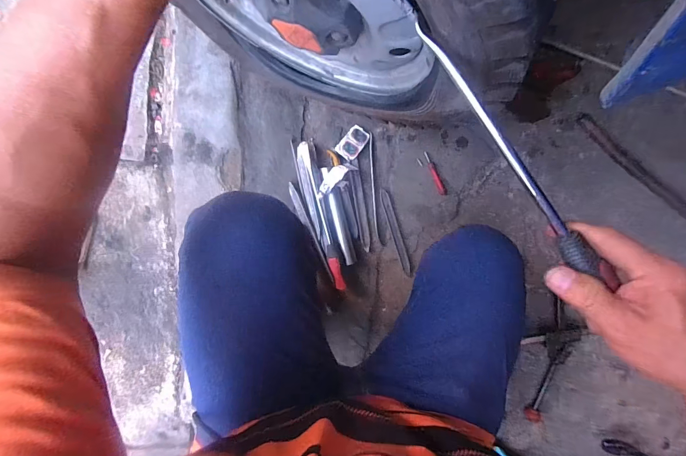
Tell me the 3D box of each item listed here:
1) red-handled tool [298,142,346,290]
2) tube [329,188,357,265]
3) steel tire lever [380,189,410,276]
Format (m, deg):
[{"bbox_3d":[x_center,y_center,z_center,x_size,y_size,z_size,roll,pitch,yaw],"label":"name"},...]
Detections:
[{"bbox_3d":[-0.041,-0.019,0.677,0.023,0.031,0.296,-16,97,2],"label":"red-handled tool"},{"bbox_3d":[-0.001,-0.001,0.689,0.025,0.025,0.150,-13,97,2],"label":"tube"},{"bbox_3d":[0.108,0.011,0.709,0.020,0.005,0.183,-17,97,2],"label":"steel tire lever"}]

